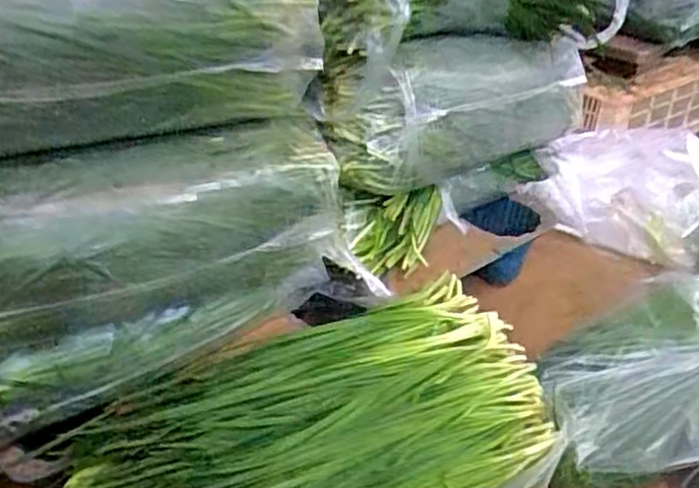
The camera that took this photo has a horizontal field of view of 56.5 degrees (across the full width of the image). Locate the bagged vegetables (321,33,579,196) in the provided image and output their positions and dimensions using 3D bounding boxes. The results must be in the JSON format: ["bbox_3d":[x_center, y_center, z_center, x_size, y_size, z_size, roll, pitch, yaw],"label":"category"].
[{"bbox_3d":[0.194,-0.233,1.052,0.520,0.199,0.136,-22,39,-28],"label":"bagged vegetables"}]

